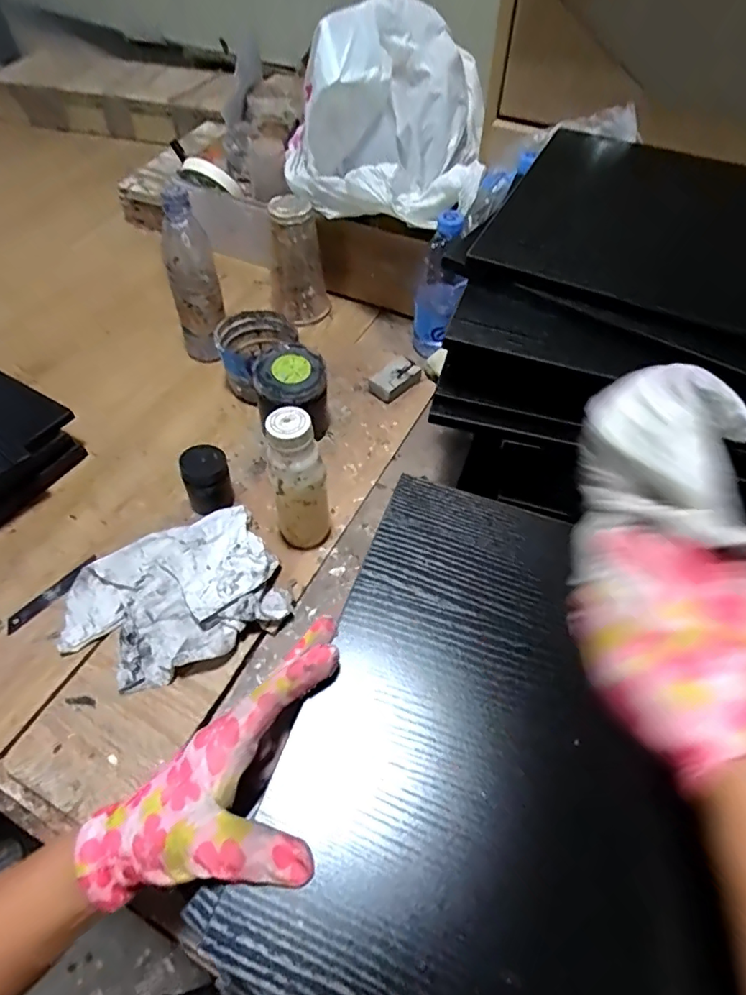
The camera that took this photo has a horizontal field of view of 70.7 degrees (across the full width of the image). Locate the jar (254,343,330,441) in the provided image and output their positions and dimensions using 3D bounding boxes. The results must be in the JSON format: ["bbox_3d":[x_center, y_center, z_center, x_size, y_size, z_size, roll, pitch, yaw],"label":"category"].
[{"bbox_3d":[-0.097,-0.119,0.647,0.084,0.105,0.087,1,55,-1],"label":"jar"}]

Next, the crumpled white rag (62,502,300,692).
[{"bbox_3d":[-0.202,0.096,0.523,0.207,0.041,0.150,-18,57,-14],"label":"crumpled white rag"}]

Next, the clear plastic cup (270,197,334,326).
[{"bbox_3d":[-0.110,-0.341,0.775,0.084,0.161,0.066,-4,55,-5],"label":"clear plastic cup"}]

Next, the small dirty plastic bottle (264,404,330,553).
[{"bbox_3d":[-0.075,-0.009,0.524,0.050,0.170,0.050,-18,57,-14],"label":"small dirty plastic bottle"}]

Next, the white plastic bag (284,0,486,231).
[{"bbox_3d":[0.012,-0.484,0.665,0.252,0.186,0.186,1,55,-2],"label":"white plastic bag"}]

